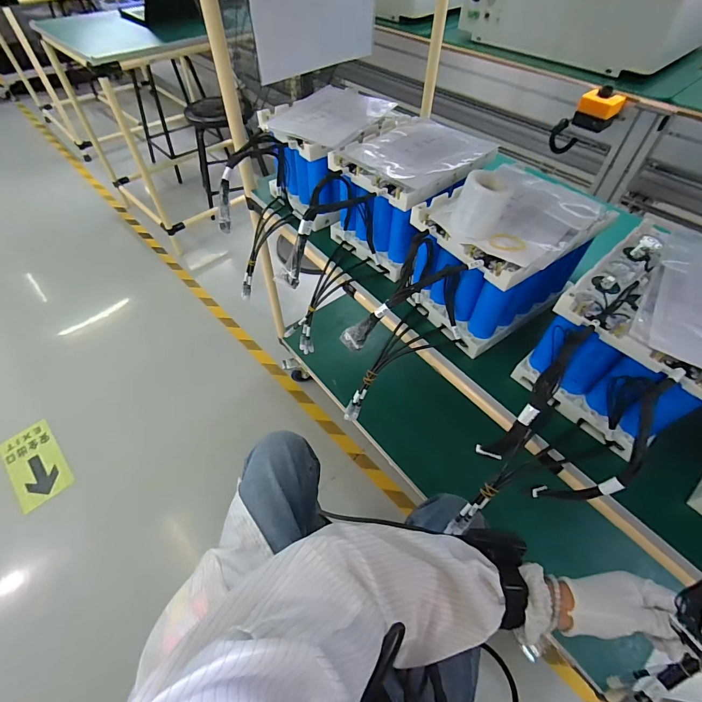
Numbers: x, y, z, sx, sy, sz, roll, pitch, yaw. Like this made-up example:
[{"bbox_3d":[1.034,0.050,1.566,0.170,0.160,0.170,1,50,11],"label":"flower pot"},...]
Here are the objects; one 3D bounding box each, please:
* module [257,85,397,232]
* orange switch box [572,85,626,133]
[{"bbox_3d":[-0.042,-0.392,0.743,0.199,0.160,0.227,39,61,25],"label":"module"},{"bbox_3d":[0.590,-0.573,0.877,0.057,0.080,0.084,-42,69,-4],"label":"orange switch box"}]

